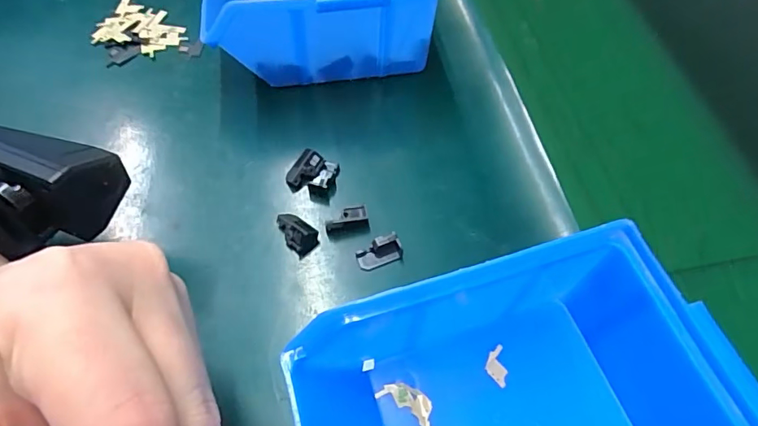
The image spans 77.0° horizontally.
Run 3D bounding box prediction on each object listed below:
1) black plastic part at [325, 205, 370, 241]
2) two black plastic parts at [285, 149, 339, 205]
[{"bbox_3d":[-0.016,0.004,0.239,0.021,0.008,0.013,-12,61,-12],"label":"black plastic part"},{"bbox_3d":[-0.035,-0.021,0.252,0.025,0.011,0.022,17,59,5],"label":"two black plastic parts"}]

